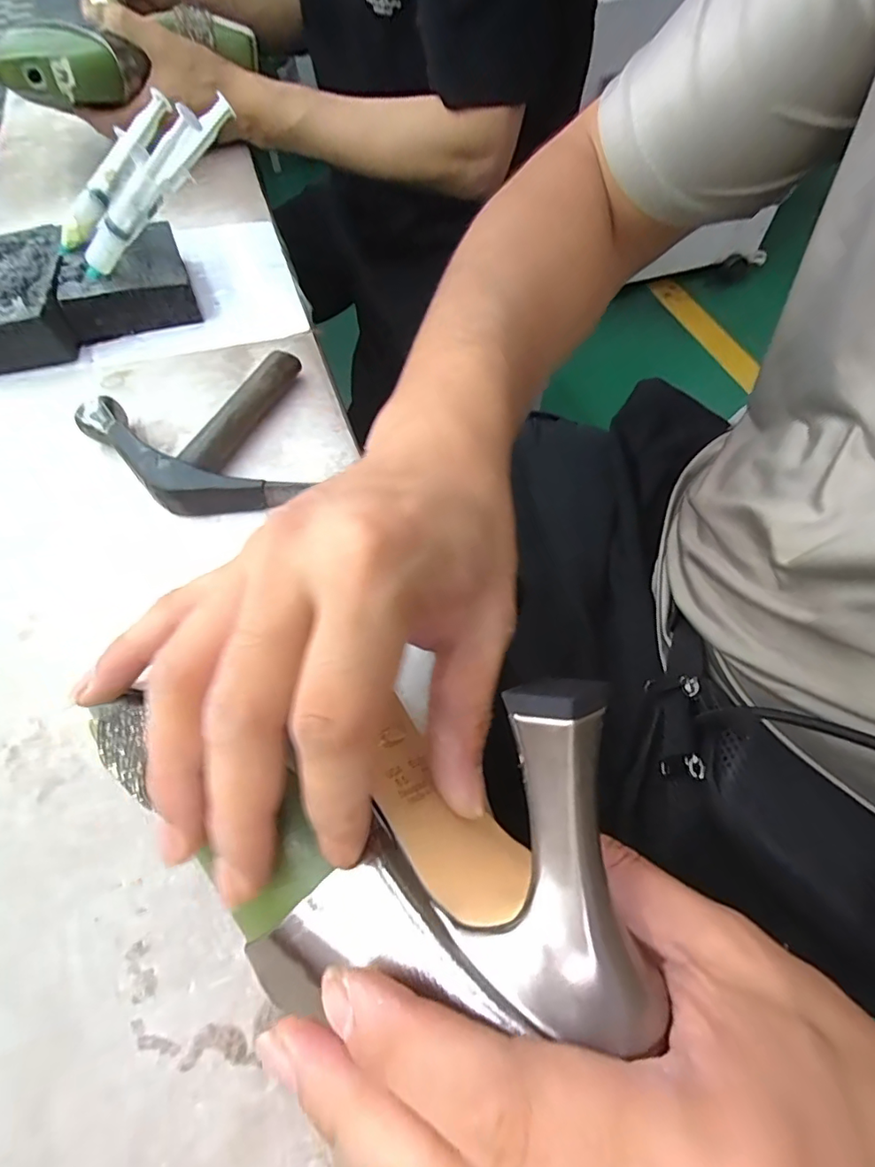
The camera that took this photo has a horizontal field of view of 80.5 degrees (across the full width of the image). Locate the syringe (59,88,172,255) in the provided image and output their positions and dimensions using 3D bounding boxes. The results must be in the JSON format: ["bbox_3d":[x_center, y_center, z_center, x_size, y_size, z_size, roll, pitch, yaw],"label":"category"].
[{"bbox_3d":[-0.242,-0.305,0.385,0.027,0.025,0.133,32,89,19],"label":"syringe"}]

